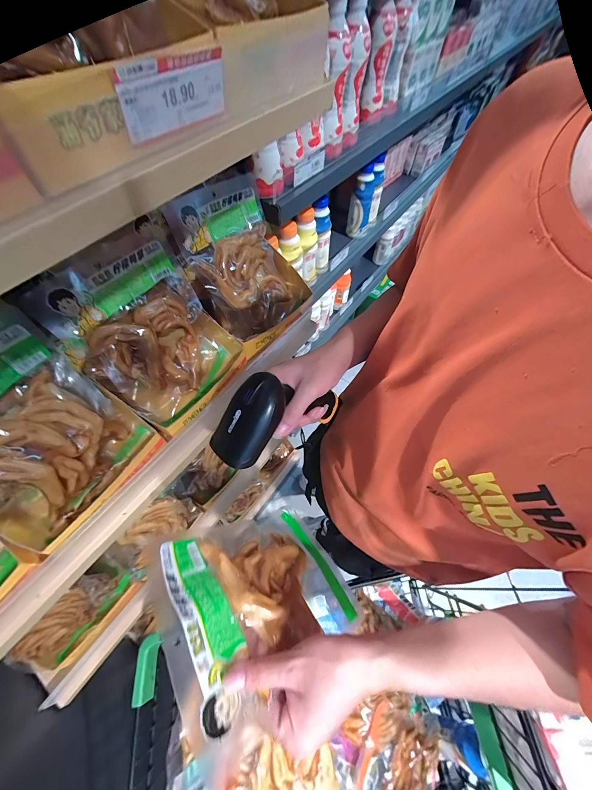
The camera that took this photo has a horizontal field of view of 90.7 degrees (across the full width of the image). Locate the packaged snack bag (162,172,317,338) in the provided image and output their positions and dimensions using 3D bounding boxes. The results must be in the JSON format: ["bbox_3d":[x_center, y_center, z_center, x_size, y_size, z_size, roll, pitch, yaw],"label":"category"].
[{"bbox_3d":[-0.088,-0.225,0.503,0.058,0.228,0.201,6,44,37],"label":"packaged snack bag"}]

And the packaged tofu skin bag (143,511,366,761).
[{"bbox_3d":[-0.034,0.226,0.348,0.174,0.247,0.034,48,112,32],"label":"packaged tofu skin bag"}]

